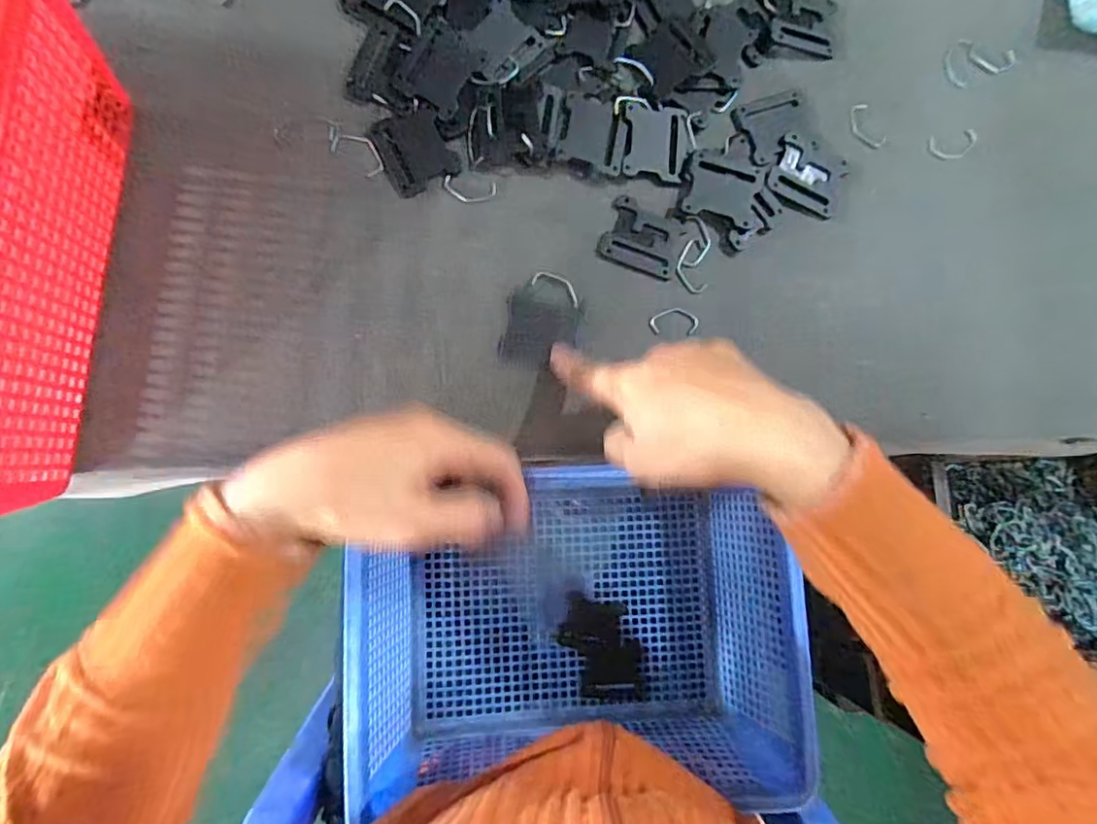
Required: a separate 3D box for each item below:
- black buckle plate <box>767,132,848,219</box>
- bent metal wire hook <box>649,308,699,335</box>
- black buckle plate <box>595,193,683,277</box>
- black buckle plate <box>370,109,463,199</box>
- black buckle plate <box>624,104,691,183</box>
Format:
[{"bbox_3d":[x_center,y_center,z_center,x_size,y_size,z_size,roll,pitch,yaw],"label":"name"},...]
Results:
[{"bbox_3d":[0.174,-0.160,0.376,0.050,0.004,0.048,22,82,-1],"label":"black buckle plate"},{"bbox_3d":[0.082,-0.059,0.364,0.033,0.004,0.016,-1,83,-5],"label":"bent metal wire hook"},{"bbox_3d":[0.062,-0.114,0.370,0.049,0.004,0.041,20,82,-2],"label":"black buckle plate"},{"bbox_3d":[-0.085,-0.165,0.355,0.044,0.004,0.048,-30,86,-7],"label":"black buckle plate"},{"bbox_3d":[0.072,-0.177,0.370,0.043,0.005,0.047,4,83,-4],"label":"black buckle plate"}]

